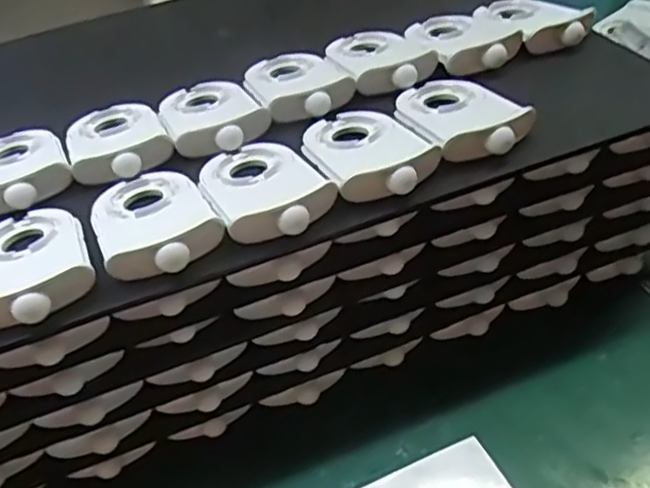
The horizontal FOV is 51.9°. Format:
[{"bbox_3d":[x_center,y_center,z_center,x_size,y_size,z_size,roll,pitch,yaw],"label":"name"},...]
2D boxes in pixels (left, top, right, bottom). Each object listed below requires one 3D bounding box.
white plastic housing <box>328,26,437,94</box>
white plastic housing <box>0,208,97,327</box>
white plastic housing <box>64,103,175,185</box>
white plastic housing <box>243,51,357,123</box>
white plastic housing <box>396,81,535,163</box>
[{"bbox_3d":[0.035,-0.130,0.448,0.058,0.018,0.090,-16,41,-9],"label":"white plastic housing"},{"bbox_3d":[-0.147,0.004,0.326,0.057,0.017,0.088,-22,43,-15],"label":"white plastic housing"},{"bbox_3d":[-0.127,-0.067,0.403,0.057,0.018,0.086,-20,42,-14],"label":"white plastic housing"},{"bbox_3d":[-0.019,-0.109,0.431,0.058,0.018,0.083,-19,42,-13],"label":"white plastic housing"},{"bbox_3d":[0.076,-0.077,0.382,0.058,0.019,0.087,-19,42,-12],"label":"white plastic housing"}]

